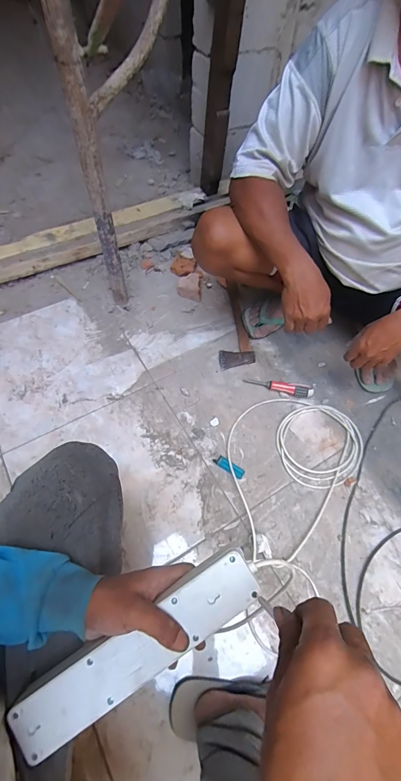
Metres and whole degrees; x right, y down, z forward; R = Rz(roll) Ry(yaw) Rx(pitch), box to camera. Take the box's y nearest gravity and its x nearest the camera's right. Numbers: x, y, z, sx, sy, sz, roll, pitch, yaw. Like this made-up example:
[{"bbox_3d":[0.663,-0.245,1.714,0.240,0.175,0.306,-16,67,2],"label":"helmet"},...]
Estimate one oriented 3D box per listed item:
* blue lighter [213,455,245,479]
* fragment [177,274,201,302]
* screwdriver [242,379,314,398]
[{"bbox_3d":[0.066,0.177,0.787,0.074,0.006,0.024,33,65,15],"label":"blue lighter"},{"bbox_3d":[-0.035,-0.314,1.037,0.068,0.046,0.082,-5,61,-5],"label":"fragment"},{"bbox_3d":[0.202,-0.010,0.889,0.176,0.024,0.030,11,61,4],"label":"screwdriver"}]

